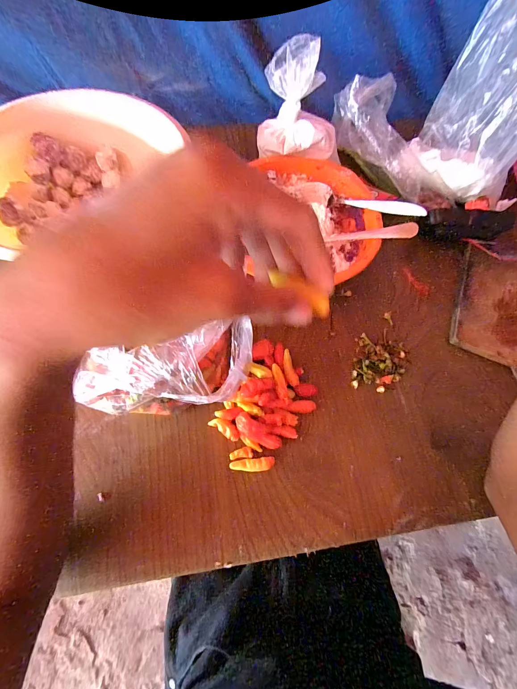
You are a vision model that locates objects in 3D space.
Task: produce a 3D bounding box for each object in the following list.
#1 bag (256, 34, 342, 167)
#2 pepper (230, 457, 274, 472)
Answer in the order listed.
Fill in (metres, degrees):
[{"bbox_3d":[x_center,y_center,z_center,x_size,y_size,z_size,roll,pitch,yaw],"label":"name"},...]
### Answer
[{"bbox_3d":[0.056,-0.289,0.377,0.106,0.109,0.053,-4,68,-5],"label":"bag"},{"bbox_3d":[-0.006,0.120,0.306,0.042,0.013,0.012,-3,69,-4],"label":"pepper"}]

